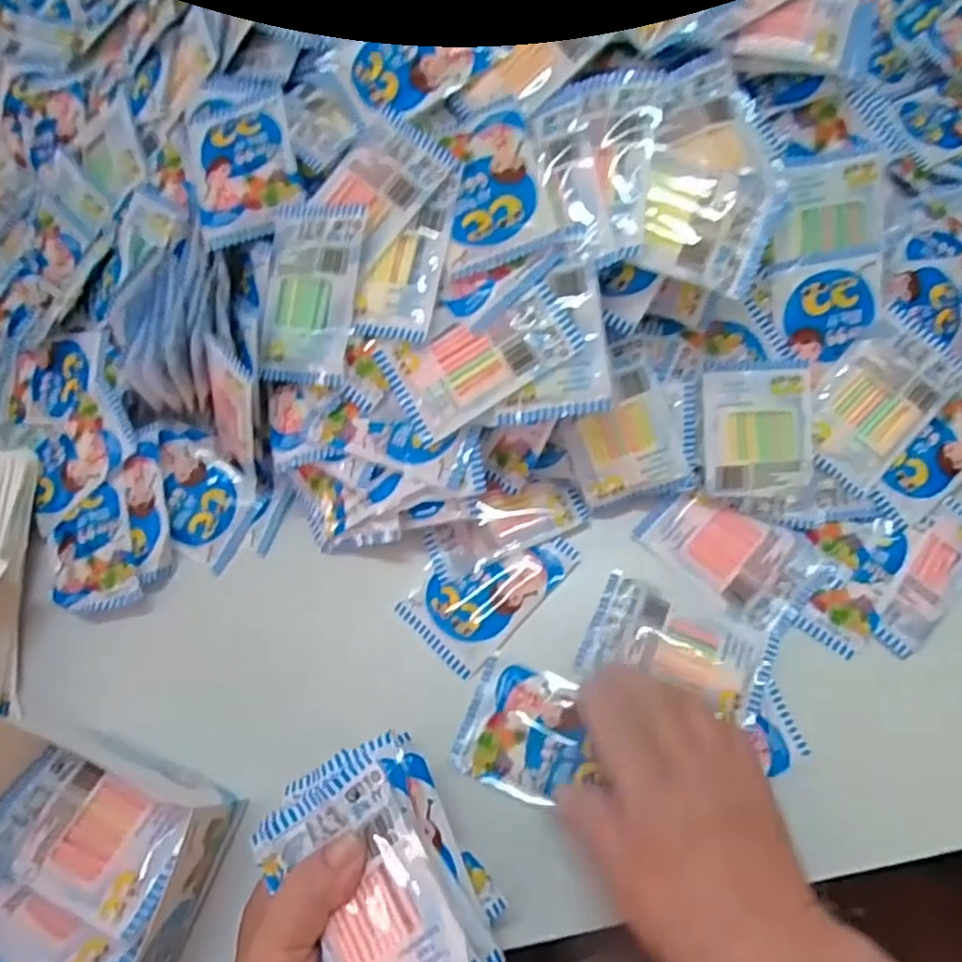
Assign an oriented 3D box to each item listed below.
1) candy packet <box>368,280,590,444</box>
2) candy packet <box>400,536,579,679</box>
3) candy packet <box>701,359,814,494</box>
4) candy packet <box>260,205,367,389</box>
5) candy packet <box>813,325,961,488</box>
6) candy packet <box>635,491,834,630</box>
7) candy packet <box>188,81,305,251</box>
[{"bbox_3d":[-0.002,-0.071,0.375,0.103,0.005,0.059,-31,82,10],"label":"candy packet"},{"bbox_3d":[0.005,0.064,0.419,0.062,0.007,0.101,42,75,18],"label":"candy packet"},{"bbox_3d":[0.167,-0.033,0.407,0.064,0.005,0.077,-3,88,1],"label":"candy packet"},{"bbox_3d":[-0.100,-0.110,0.396,0.061,0.009,0.104,9,94,22],"label":"candy packet"},{"bbox_3d":[0.241,-0.049,0.410,0.063,0.007,0.092,43,93,5],"label":"candy packet"},{"bbox_3d":[0.154,0.046,0.419,0.107,0.018,0.058,31,72,15],"label":"candy packet"},{"bbox_3d":[-0.151,-0.209,0.430,0.066,0.019,0.127,-15,67,-3],"label":"candy packet"}]

